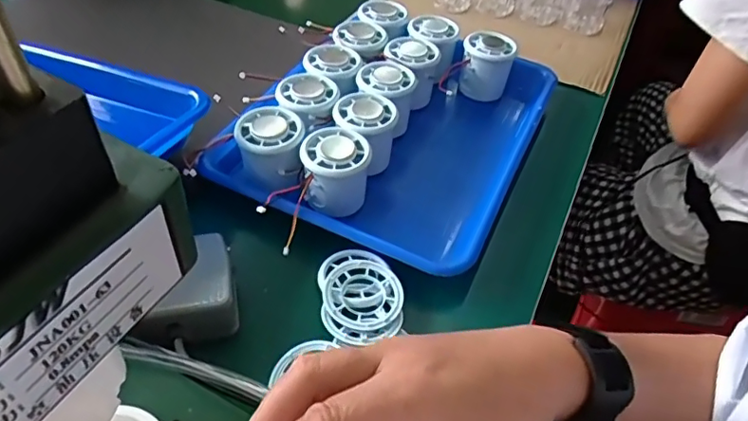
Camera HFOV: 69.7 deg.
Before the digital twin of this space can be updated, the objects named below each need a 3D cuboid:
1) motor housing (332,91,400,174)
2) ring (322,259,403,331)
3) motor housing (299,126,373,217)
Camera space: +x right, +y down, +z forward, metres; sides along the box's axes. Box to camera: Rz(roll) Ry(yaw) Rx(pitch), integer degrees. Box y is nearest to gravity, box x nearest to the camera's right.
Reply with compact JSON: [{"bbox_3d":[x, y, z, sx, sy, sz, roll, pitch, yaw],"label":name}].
[{"bbox_3d":[-0.008,-0.067,0.499,0.059,0.069,0.059,2,46,-3],"label":"motor housing"},{"bbox_3d":[-0.008,0.061,0.388,0.057,0.006,0.056,3,50,-3],"label":"ring"},{"bbox_3d":[-0.032,-0.029,0.456,0.054,0.063,0.051,5,46,0],"label":"motor housing"}]

